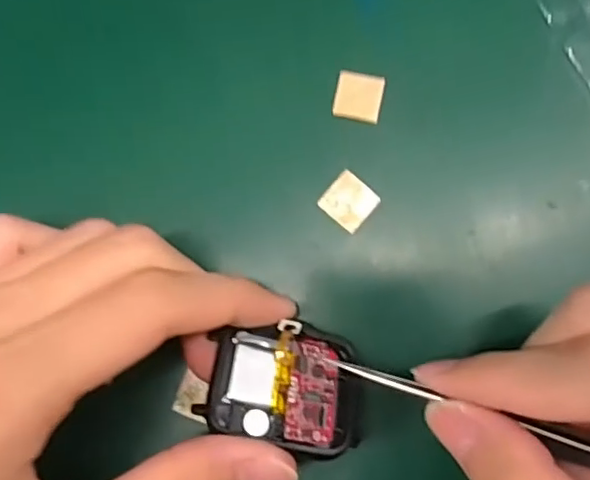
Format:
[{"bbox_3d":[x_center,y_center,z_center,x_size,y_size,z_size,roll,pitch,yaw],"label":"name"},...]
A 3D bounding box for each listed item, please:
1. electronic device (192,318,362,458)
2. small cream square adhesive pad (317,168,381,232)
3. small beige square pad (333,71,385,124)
[{"bbox_3d":[-0.002,0.042,0.174,0.045,0.006,0.036,17,58,-7],"label":"electronic device"},{"bbox_3d":[0.018,-0.013,0.193,0.016,0.004,0.015,41,87,6],"label":"small cream square adhesive pad"},{"bbox_3d":[0.022,-0.049,0.198,0.015,0.004,0.017,10,84,4],"label":"small beige square pad"}]

